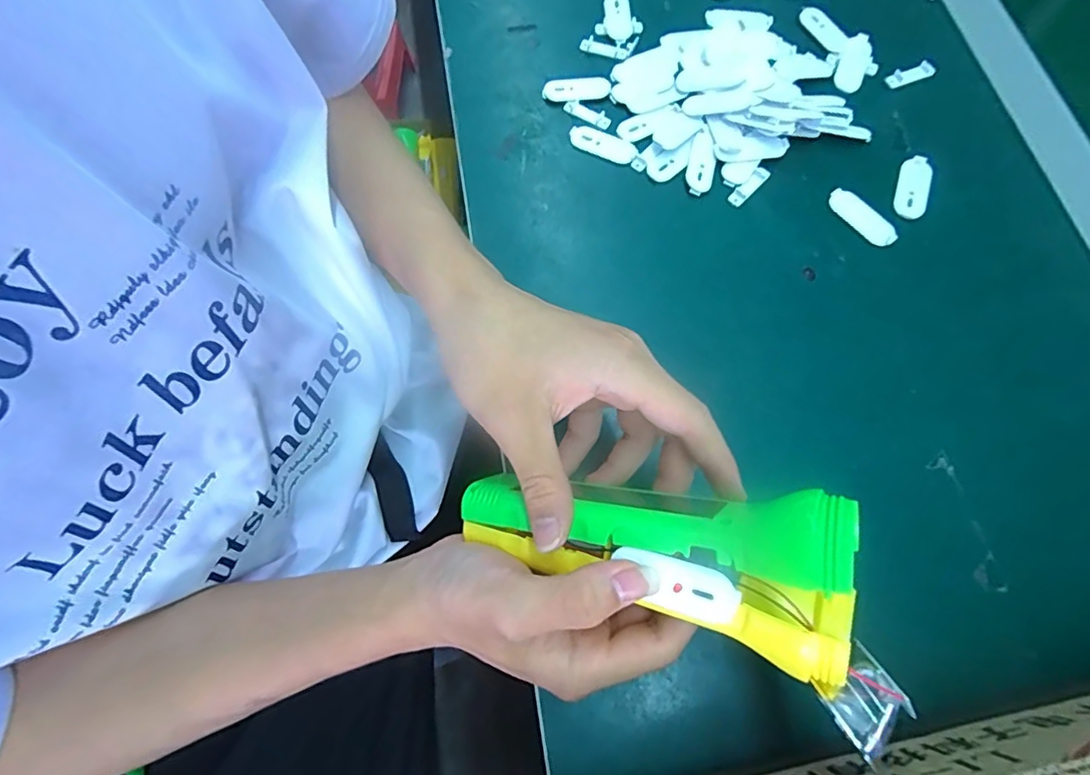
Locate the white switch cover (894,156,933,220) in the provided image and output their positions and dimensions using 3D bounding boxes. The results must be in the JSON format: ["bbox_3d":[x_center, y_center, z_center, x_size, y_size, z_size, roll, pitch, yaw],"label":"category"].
[{"bbox_3d":[0.250,-0.137,0.371,0.019,0.004,0.048,18,72,7],"label":"white switch cover"}]

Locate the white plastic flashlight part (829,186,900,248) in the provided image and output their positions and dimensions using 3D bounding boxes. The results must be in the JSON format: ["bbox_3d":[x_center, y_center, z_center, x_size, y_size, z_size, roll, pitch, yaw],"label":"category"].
[{"bbox_3d":[0.213,-0.115,0.368,0.021,0.004,0.051,-40,74,-12],"label":"white plastic flashlight part"}]

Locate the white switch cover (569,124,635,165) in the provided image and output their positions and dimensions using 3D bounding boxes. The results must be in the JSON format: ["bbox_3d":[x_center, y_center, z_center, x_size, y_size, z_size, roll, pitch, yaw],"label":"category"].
[{"bbox_3d":[0.041,-0.174,0.391,0.050,0.005,0.019,28,73,10],"label":"white switch cover"}]

